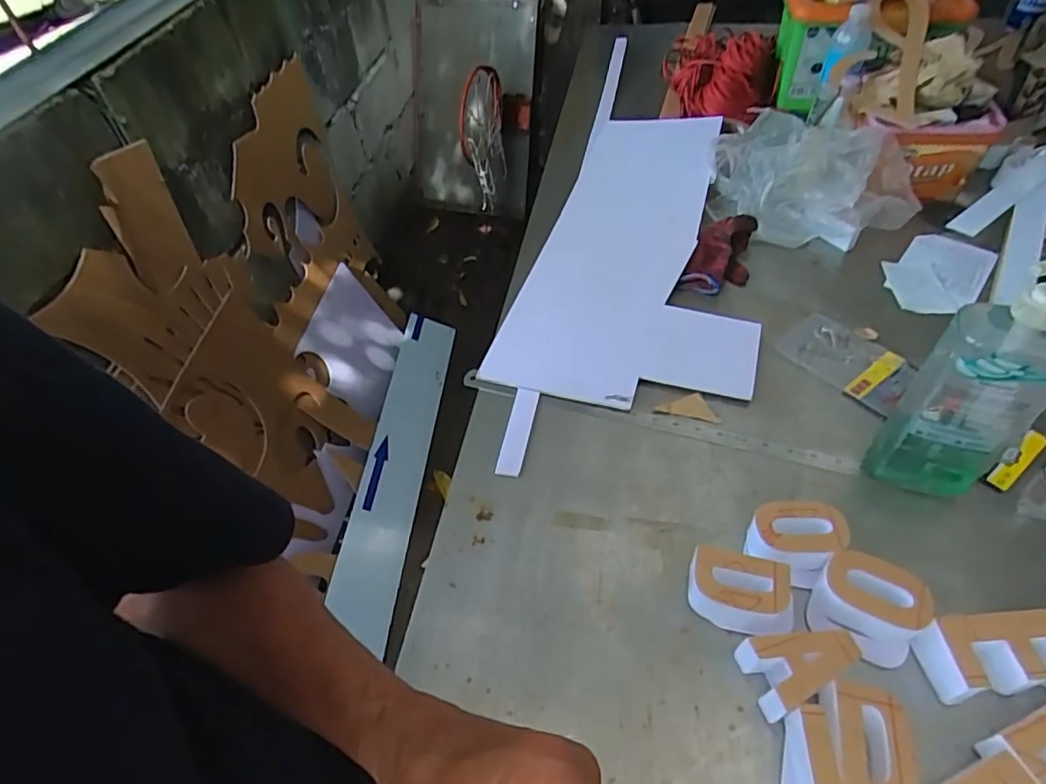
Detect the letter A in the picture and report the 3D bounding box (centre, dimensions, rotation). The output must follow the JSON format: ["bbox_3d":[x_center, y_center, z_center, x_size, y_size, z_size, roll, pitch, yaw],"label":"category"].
[{"bbox_3d":[0.233,0.229,0.496,0.082,0.048,0.058,-14,50,-7],"label":"letter A"}]

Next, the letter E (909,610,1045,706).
[{"bbox_3d":[0.402,0.222,0.495,0.116,0.048,0.056,-3,49,2],"label":"letter E"}]

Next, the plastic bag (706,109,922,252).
[{"bbox_3d":[0.447,-0.325,0.908,0.299,0.126,0.206,15,52,17],"label":"plastic bag"}]

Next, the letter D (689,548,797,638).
[{"bbox_3d":[0.198,0.185,0.542,0.091,0.047,0.061,10,51,13],"label":"letter D"}]

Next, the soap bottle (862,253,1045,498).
[{"bbox_3d":[0.414,-0.009,0.534,0.104,0.289,0.065,14,52,16],"label":"soap bottle"}]

